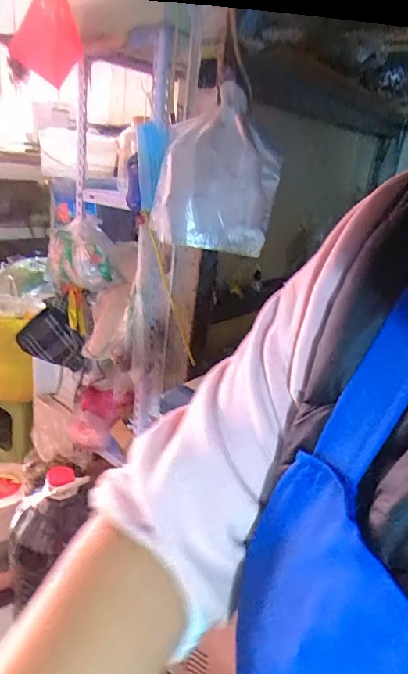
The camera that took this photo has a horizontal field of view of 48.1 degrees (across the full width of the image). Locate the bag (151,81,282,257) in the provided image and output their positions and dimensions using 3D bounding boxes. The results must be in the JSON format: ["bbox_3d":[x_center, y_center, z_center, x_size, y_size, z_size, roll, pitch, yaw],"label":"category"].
[{"bbox_3d":[0.032,-0.322,0.902,0.238,0.292,0.089,5,19,-5],"label":"bag"}]

